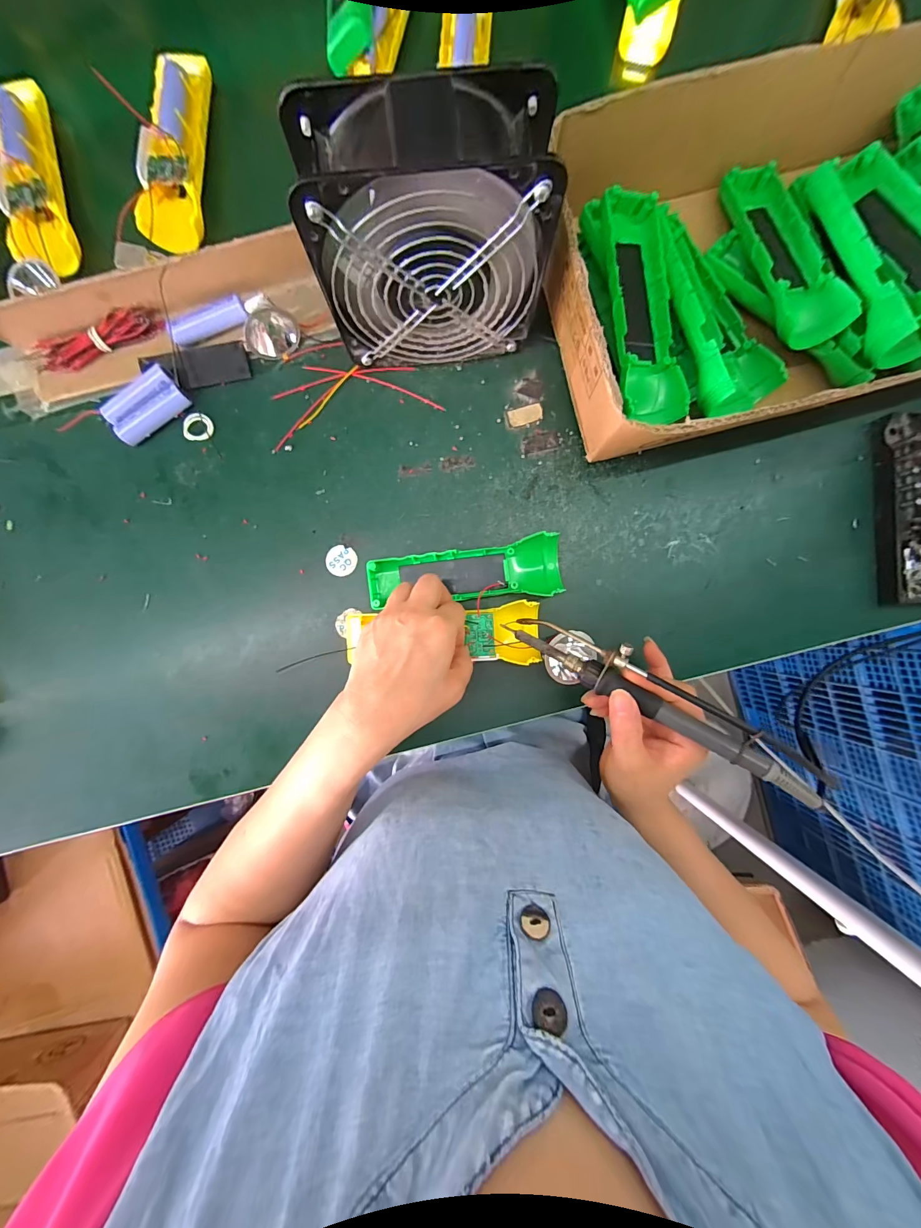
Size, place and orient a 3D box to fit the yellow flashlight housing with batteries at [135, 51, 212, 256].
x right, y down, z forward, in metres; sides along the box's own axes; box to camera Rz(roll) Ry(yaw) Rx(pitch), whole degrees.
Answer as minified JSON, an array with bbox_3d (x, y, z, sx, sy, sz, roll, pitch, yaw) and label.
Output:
[{"bbox_3d":[-0.246,-0.403,0.340,0.047,0.027,0.157,1,92,0],"label":"yellow flashlight housing with batteries"}]

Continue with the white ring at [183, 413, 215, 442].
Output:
[{"bbox_3d":[-0.232,-0.165,0.347,0.025,0.004,0.025,0,92,0],"label":"white ring"}]

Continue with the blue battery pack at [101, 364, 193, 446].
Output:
[{"bbox_3d":[-0.270,-0.179,0.337,0.064,0.018,0.033,-38,91,1],"label":"blue battery pack"}]

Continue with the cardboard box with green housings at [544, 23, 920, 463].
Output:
[{"bbox_3d":[0.281,-0.277,0.294,0.412,0.098,0.234,-13,92,1],"label":"cardboard box with green housings"}]

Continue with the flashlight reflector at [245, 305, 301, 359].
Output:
[{"bbox_3d":[-0.160,-0.237,0.332,0.041,0.030,0.035,-42,91,1],"label":"flashlight reflector"}]

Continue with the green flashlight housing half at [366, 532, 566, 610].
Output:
[{"bbox_3d":[0.004,-0.036,0.335,0.162,0.023,0.048,-4,92,1],"label":"green flashlight housing half"}]

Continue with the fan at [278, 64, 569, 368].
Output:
[{"bbox_3d":[-0.018,-0.246,0.272,0.146,0.148,0.061,-5,92,1],"label":"fan"}]

